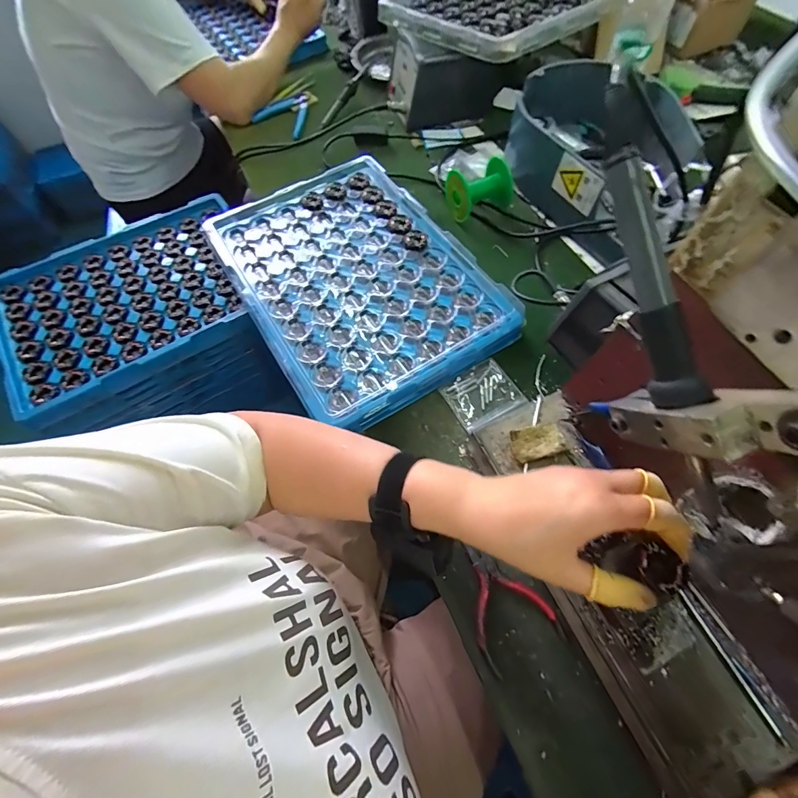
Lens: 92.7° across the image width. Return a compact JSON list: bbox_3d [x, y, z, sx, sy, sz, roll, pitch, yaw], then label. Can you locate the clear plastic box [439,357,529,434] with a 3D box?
[{"bbox_3d":[0.096,-0.005,0.435,0.079,0.010,0.071,-28,67,-11],"label":"clear plastic box"}]

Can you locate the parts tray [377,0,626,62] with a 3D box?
[{"bbox_3d":[0.191,-0.696,0.665,0.386,0.039,0.292,-40,69,-16],"label":"parts tray"}]

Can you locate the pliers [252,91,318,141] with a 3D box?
[{"bbox_3d":[-0.209,-0.535,0.707,0.089,0.018,0.134,13,66,8],"label":"pliers"}]

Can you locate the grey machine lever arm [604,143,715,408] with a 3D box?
[{"bbox_3d":[0.110,-0.050,0.165,0.013,0.018,0.109,-20,97,-8],"label":"grey machine lever arm"}]

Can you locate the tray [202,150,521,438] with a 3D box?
[{"bbox_3d":[-0.060,-0.160,0.504,0.276,0.052,0.381,-31,67,-12],"label":"tray"}]

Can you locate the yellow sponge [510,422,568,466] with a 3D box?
[{"bbox_3d":[0.129,0.040,0.353,0.048,0.011,0.030,-14,65,-5],"label":"yellow sponge"}]

